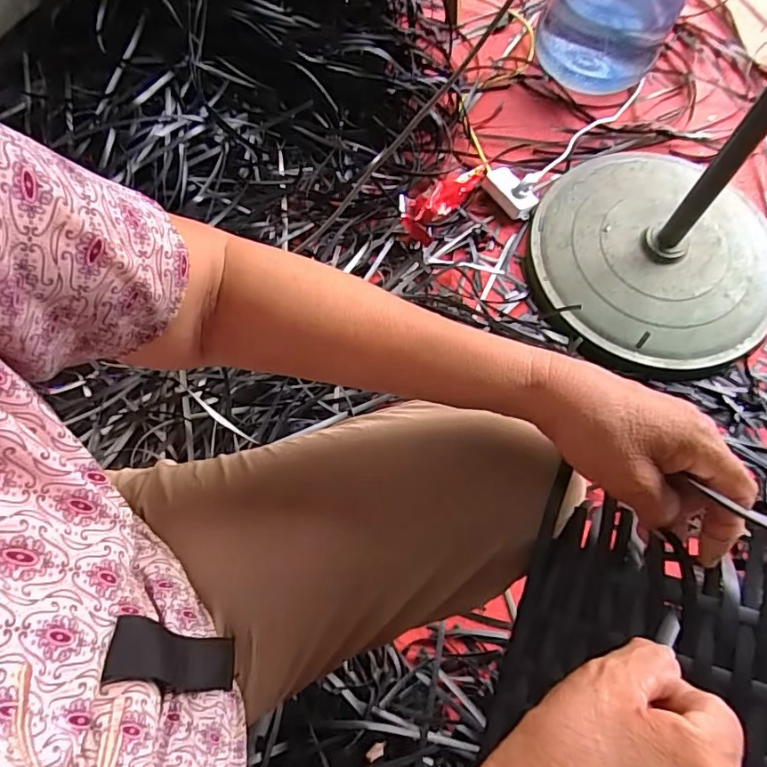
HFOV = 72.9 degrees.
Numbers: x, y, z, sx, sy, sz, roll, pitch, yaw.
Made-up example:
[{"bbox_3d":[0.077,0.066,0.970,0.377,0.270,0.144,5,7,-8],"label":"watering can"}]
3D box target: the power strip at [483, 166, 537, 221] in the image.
[{"bbox_3d":[0.234,-0.351,0.958,0.048,0.032,0.105,-31,75,-11],"label":"power strip"}]

